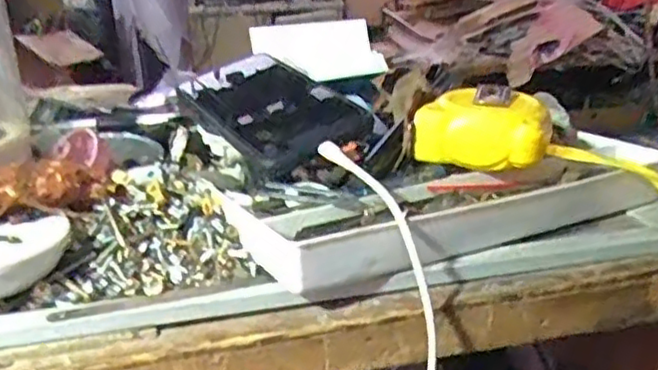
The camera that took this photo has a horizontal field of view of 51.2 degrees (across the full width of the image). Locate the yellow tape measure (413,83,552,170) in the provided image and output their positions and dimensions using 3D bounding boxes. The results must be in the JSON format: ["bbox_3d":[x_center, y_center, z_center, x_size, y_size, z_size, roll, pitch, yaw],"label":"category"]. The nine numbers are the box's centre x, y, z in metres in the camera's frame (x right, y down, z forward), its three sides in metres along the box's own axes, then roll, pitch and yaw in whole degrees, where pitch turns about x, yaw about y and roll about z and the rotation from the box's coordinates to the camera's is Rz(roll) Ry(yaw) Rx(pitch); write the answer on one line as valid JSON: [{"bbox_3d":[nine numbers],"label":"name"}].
[{"bbox_3d":[0.098,-0.040,0.434,0.080,0.033,0.056,4,21,15],"label":"yellow tape measure"}]

